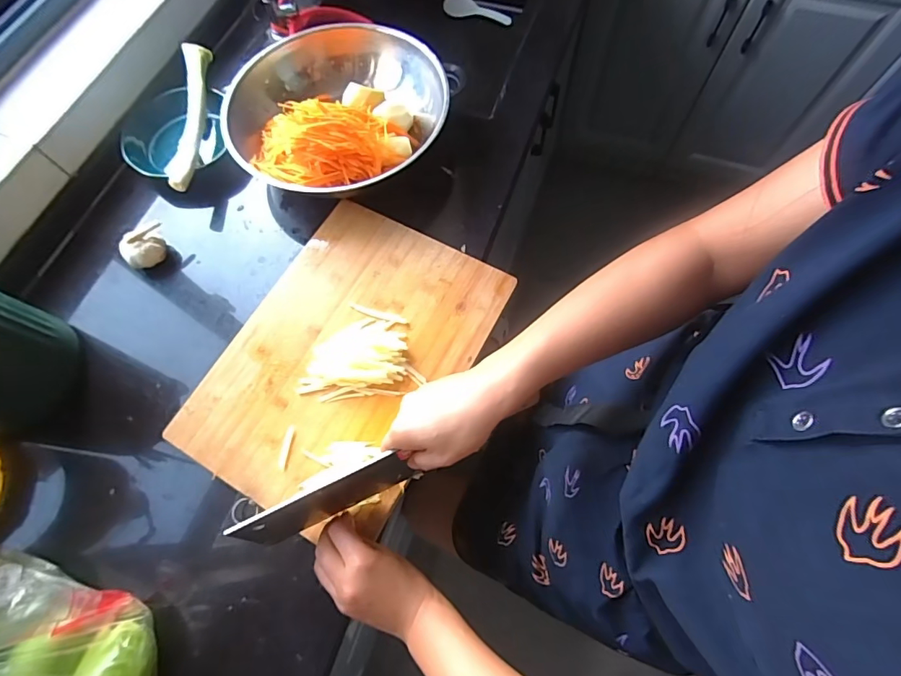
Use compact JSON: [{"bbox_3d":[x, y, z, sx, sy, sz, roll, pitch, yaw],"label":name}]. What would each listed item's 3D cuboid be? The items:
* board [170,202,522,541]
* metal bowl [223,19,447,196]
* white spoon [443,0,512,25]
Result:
[{"bbox_3d":[-0.122,0.014,0.537,0.269,0.026,0.364,26,72,12],"label":"board"},{"bbox_3d":[-0.157,-0.316,0.647,0.299,0.099,0.291,-1,68,2],"label":"metal bowl"},{"bbox_3d":[0.067,-0.793,1.096,0.170,0.015,0.052,18,70,9],"label":"white spoon"}]

